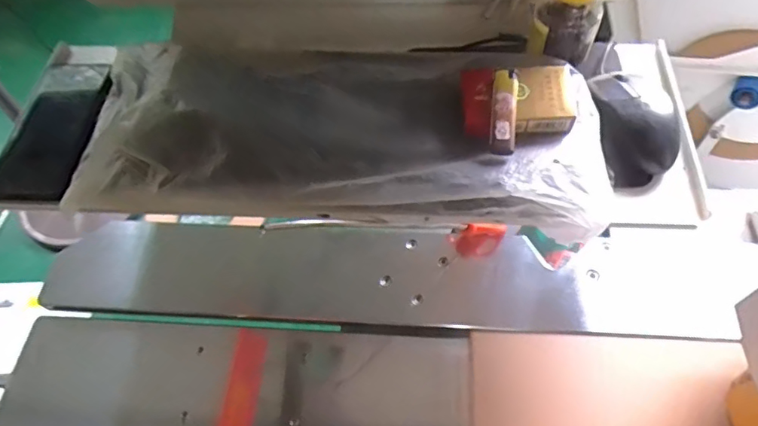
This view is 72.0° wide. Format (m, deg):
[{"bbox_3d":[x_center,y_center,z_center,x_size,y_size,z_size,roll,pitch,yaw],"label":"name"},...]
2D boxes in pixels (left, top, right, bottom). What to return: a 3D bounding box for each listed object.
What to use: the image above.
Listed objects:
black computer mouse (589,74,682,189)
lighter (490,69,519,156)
[{"bbox_3d":[0.225,-0.079,0.463,0.068,0.039,0.112,1,59,3],"label":"black computer mouse"},{"bbox_3d":[0.104,-0.084,0.430,0.021,0.017,0.077,7,59,7],"label":"lighter"}]

